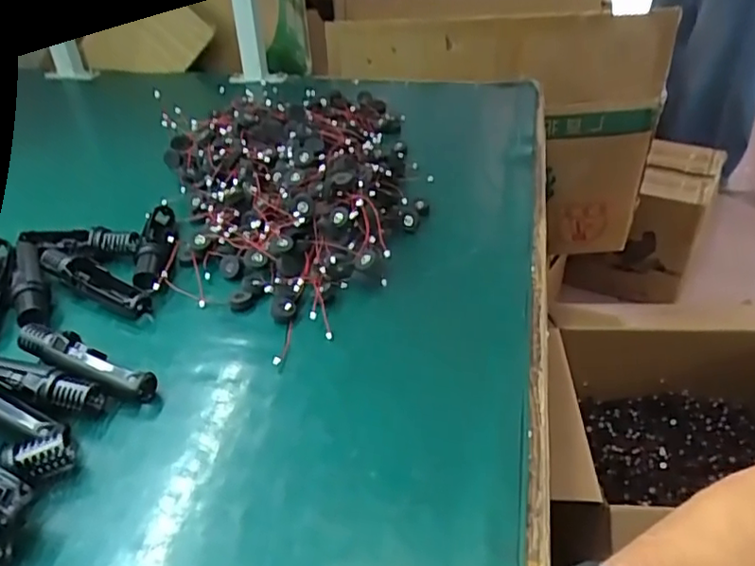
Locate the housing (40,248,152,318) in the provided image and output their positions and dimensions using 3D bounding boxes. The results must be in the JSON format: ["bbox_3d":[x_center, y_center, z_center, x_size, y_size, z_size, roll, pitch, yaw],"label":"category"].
[{"bbox_3d":[-0.256,-0.002,0.547,0.126,0.030,0.028,20,43,26],"label":"housing"}]

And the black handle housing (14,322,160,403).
[{"bbox_3d":[-0.224,0.061,0.468,0.120,0.031,0.029,18,43,24],"label":"black handle housing"}]

